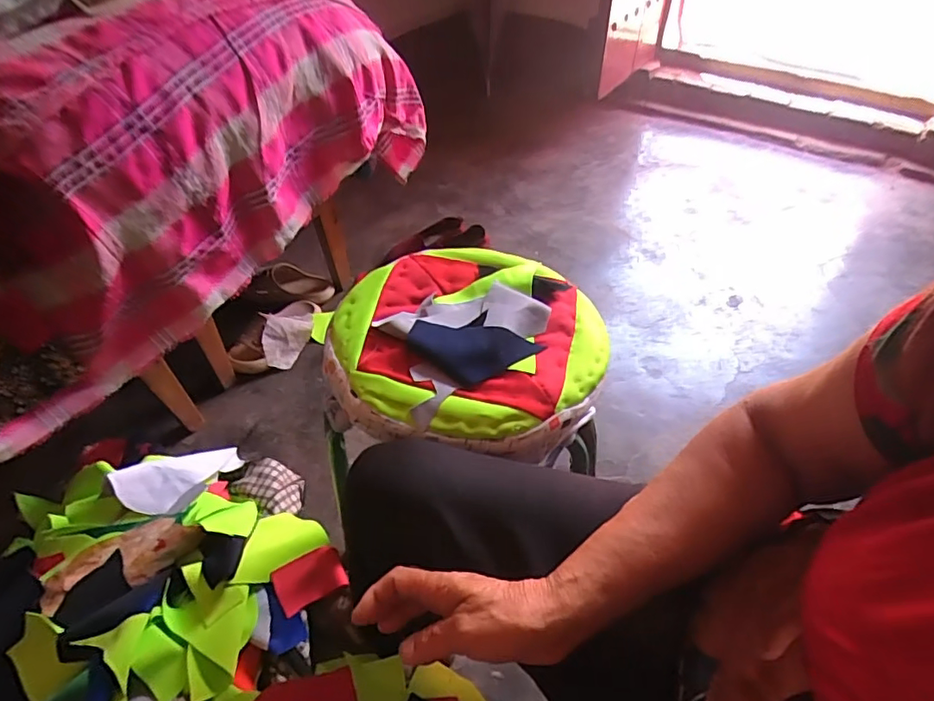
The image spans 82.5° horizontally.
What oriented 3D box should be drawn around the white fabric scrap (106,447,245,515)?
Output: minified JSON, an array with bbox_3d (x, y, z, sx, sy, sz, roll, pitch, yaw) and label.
[{"bbox_3d":[-0.425,0.192,0.807,0.074,0.054,0.192,28,22,25],"label":"white fabric scrap"}]

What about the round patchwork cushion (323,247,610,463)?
[{"bbox_3d":[0.000,-0.017,0.564,0.280,0.062,0.261,2,41,-2],"label":"round patchwork cushion"}]

